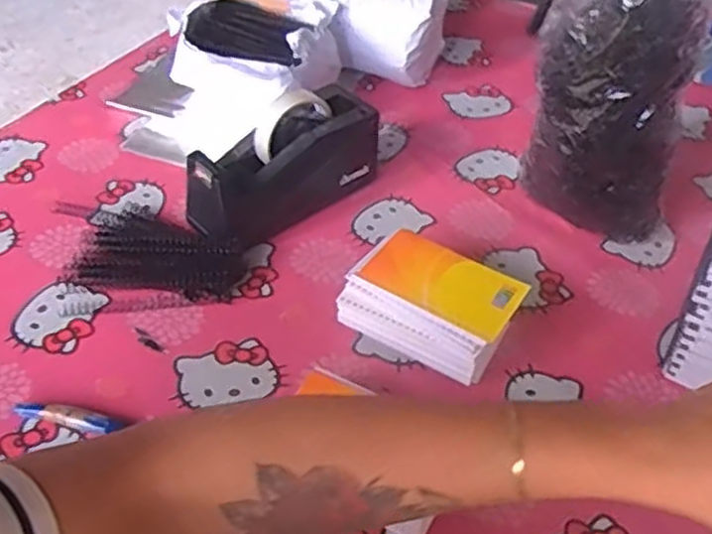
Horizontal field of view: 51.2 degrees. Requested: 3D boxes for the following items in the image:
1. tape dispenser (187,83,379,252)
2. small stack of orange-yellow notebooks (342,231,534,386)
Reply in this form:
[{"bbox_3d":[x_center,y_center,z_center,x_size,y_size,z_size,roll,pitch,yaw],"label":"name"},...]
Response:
[{"bbox_3d":[-0.072,-0.106,0.745,0.197,0.113,0.077,-30,53,-29],"label":"tape dispenser"},{"bbox_3d":[0.062,0.040,0.641,0.135,0.063,0.104,25,49,21],"label":"small stack of orange-yellow notebooks"}]

